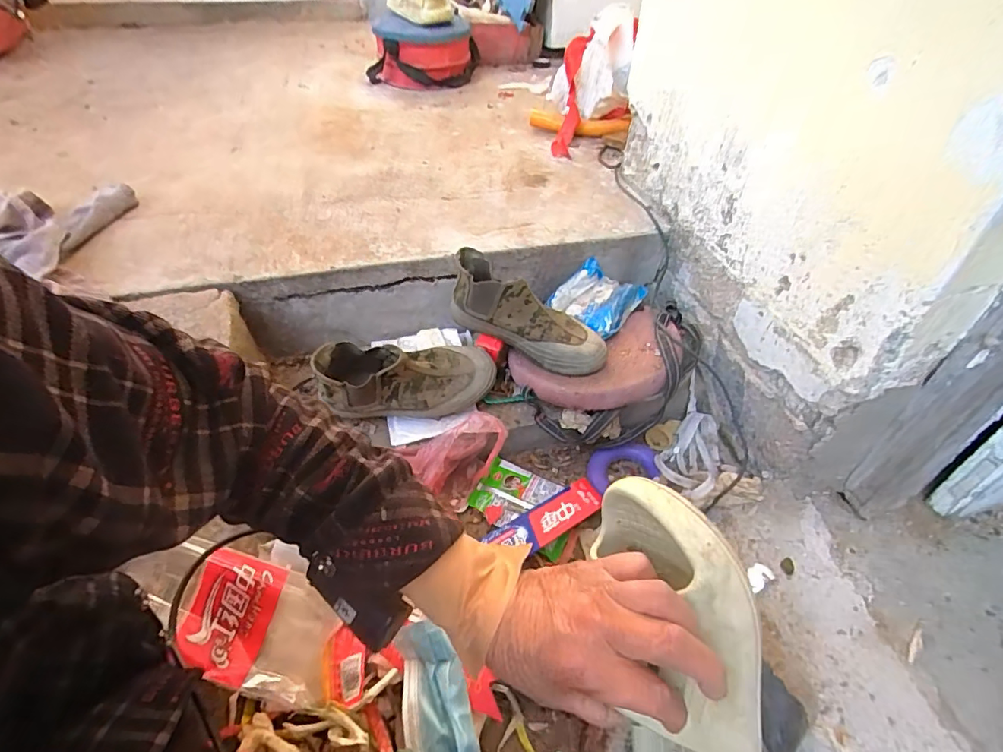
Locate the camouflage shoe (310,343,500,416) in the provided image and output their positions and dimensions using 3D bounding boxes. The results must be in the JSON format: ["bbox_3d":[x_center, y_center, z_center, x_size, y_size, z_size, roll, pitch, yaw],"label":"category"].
[{"bbox_3d":[-0.125,0.002,0.674,0.234,0.086,0.071,0,41,-24],"label":"camouflage shoe"}]

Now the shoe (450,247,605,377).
[{"bbox_3d":[0.032,-0.080,0.705,0.243,0.109,0.079,32,50,6],"label":"shoe"}]

